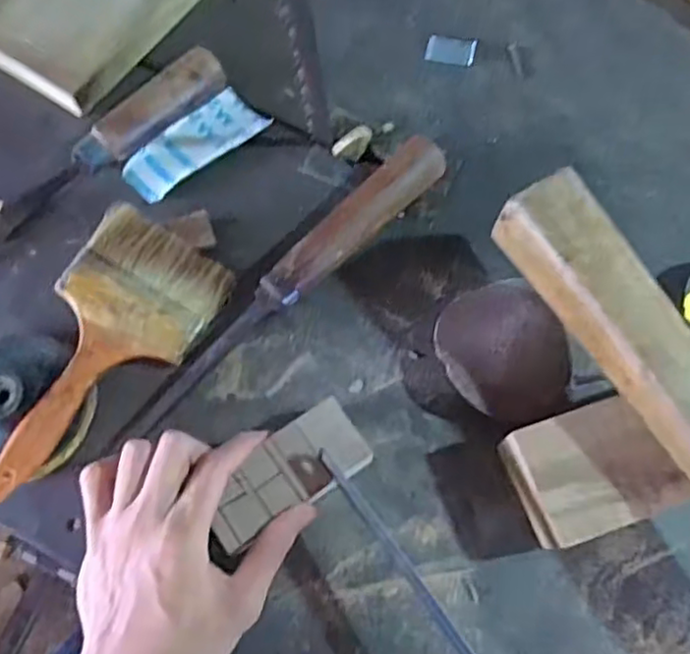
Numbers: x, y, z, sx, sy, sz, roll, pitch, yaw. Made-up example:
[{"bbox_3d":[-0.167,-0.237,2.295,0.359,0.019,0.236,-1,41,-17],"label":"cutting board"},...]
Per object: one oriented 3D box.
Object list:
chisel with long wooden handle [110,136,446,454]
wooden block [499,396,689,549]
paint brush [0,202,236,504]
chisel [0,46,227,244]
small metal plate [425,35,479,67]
[{"bbox_3d":[-0.035,-0.028,0.424,0.030,0.030,0.269,42,75,14],"label":"chisel with long wooden handle"},{"bbox_3d":[0.215,0.057,0.385,0.246,0.034,0.065,-18,71,-6],"label":"wooden block"},{"bbox_3d":[-0.149,0.019,0.404,0.086,0.026,0.185,25,72,9],"label":"paint brush"},{"bbox_3d":[-0.178,-0.119,0.454,0.224,0.037,0.022,-40,75,-13],"label":"chisel"},{"bbox_3d":[0.082,-0.213,0.509,0.037,0.004,0.025,10,70,4],"label":"small metal plate"}]

